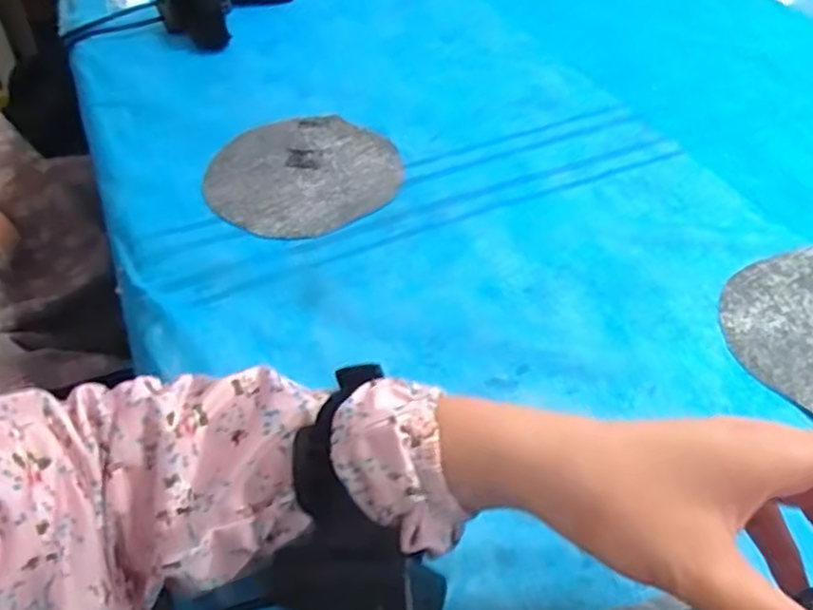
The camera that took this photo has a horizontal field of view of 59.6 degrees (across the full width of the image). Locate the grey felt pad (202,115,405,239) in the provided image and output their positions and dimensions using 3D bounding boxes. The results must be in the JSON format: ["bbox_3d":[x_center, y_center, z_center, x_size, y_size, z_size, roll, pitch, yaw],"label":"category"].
[{"bbox_3d":[-0.083,-0.107,0.560,0.145,0.009,0.148,-25,49,-21],"label":"grey felt pad"}]

